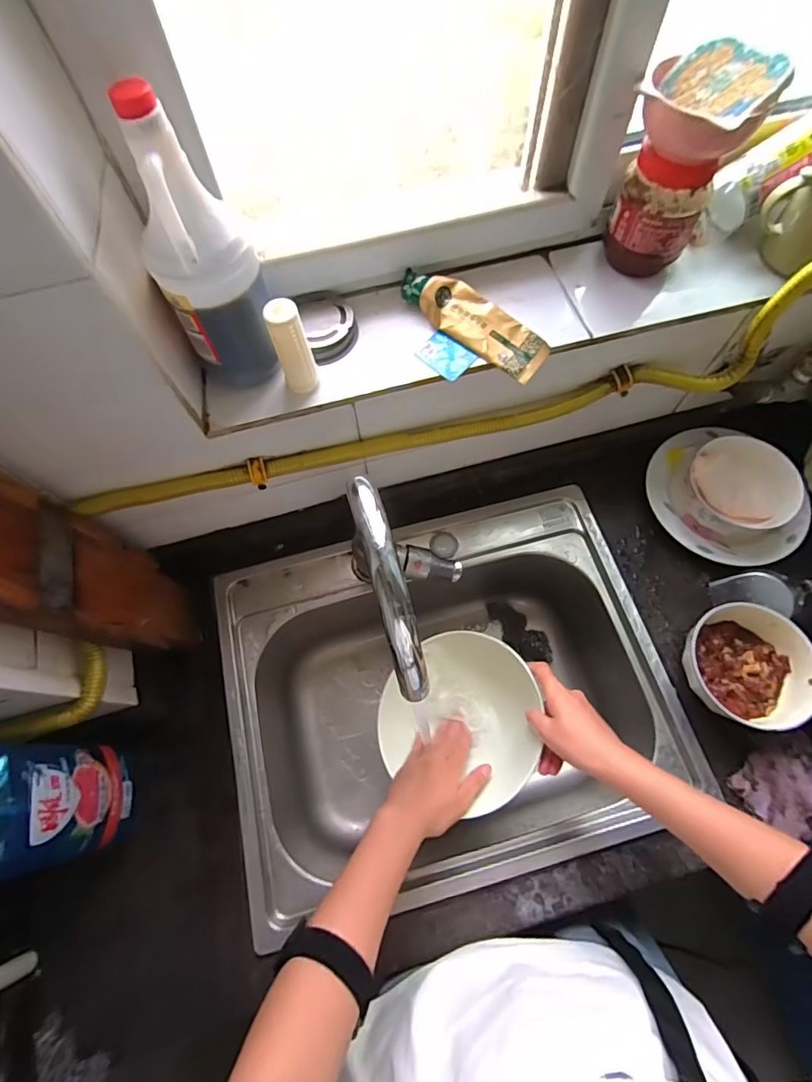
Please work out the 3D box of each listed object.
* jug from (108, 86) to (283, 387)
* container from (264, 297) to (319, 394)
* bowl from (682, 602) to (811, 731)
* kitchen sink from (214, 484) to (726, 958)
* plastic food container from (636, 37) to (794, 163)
[{"bbox_3d":[-0.167,-0.228,0.404,0.080,0.226,0.075,-26,69,-8],"label":"jug"},{"bbox_3d":[-0.103,-0.175,0.452,0.030,0.094,0.025,-13,68,-3],"label":"container"},{"bbox_3d":[0.395,0.148,0.579,0.132,0.066,0.136,-1,68,2],"label":"bowl"},{"bbox_3d":[0.052,0.210,0.713,0.535,0.214,0.433,-14,68,-4],"label":"kitchen sink"},{"bbox_3d":[0.254,-0.374,0.416,0.104,0.058,0.074,41,75,16],"label":"plastic food container"}]

